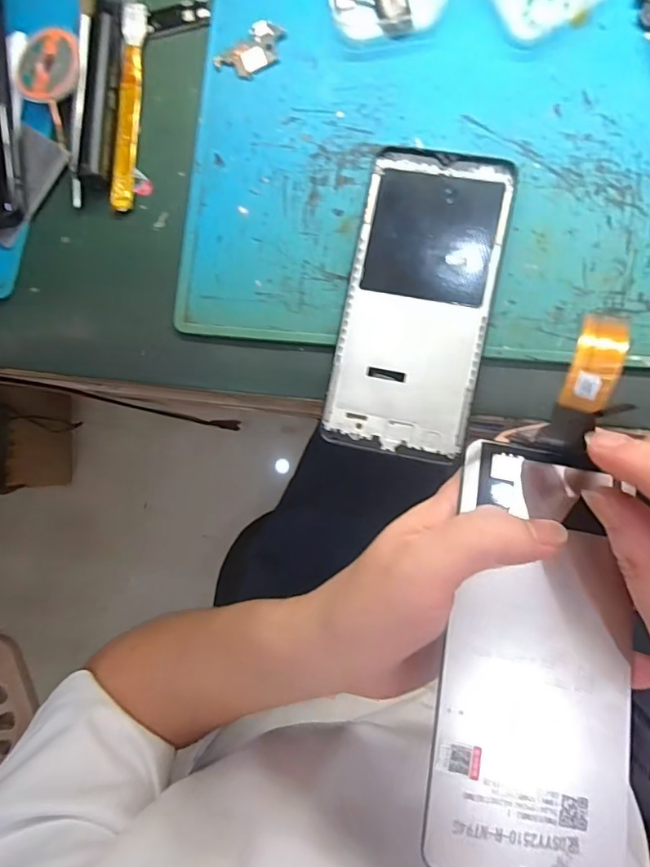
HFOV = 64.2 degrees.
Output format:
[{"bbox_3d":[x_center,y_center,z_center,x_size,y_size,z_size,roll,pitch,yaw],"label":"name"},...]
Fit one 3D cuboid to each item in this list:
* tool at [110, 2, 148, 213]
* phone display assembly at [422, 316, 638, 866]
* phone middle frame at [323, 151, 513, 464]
[{"bbox_3d":[-0.113,-0.189,0.298,0.012,0.007,0.122,3,88,8],"label":"tool"},{"bbox_3d":[0.086,0.058,0.197,0.070,0.039,0.196,11,90,-1],"label":"phone display assembly"},{"bbox_3d":[0.049,-0.067,0.272,0.073,0.012,0.155,11,90,8],"label":"phone middle frame"}]

